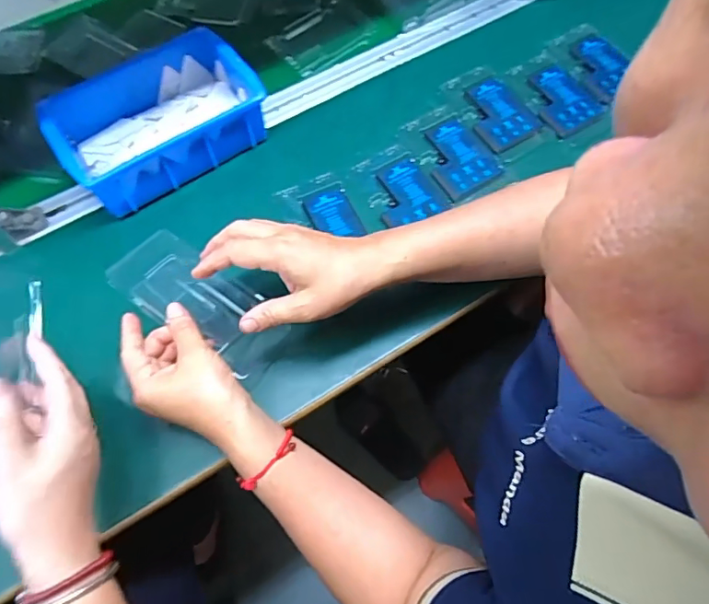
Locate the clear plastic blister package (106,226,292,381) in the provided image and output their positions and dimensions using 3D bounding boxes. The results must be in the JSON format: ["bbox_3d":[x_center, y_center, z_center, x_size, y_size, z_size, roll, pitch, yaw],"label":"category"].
[{"bbox_3d":[-0.139,-0.001,0.475,0.156,0.024,0.075,37,70,-5],"label":"clear plastic blister package"}]

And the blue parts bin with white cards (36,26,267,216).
[{"bbox_3d":[-0.209,-0.196,0.550,0.203,0.059,0.143,-33,71,-14],"label":"blue parts bin with white cards"}]

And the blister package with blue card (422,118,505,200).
[{"bbox_3d":[0.110,-0.158,0.557,0.066,0.004,0.090,-26,69,-11],"label":"blister package with blue card"}]

